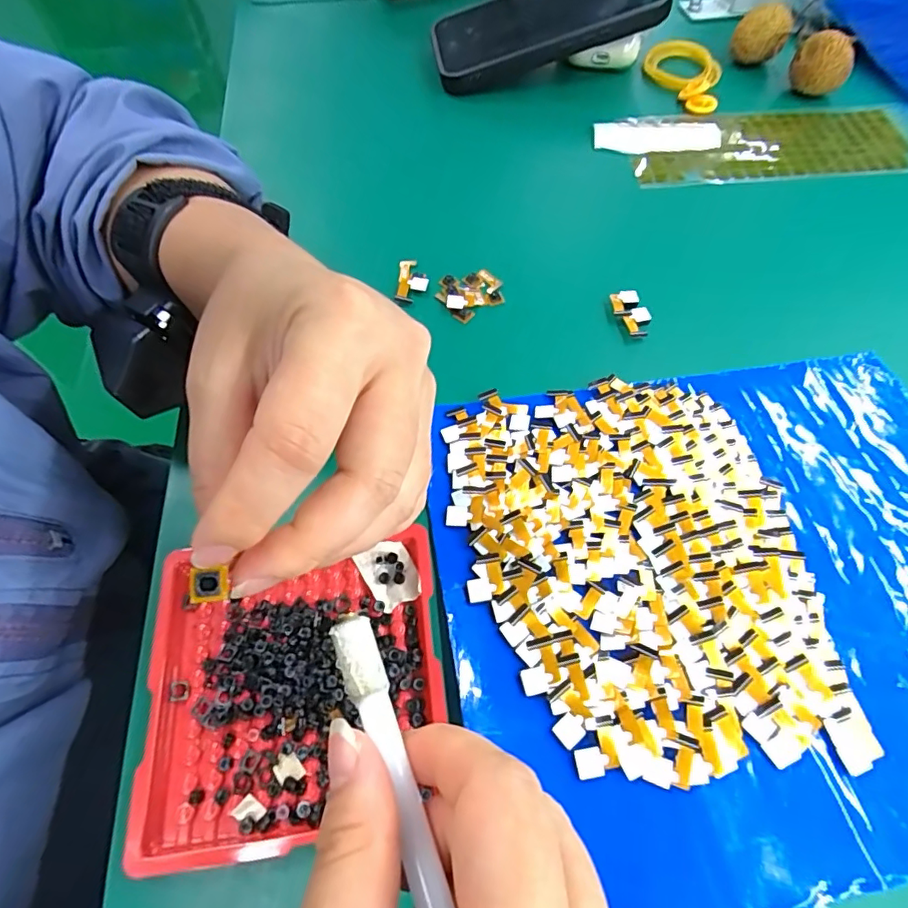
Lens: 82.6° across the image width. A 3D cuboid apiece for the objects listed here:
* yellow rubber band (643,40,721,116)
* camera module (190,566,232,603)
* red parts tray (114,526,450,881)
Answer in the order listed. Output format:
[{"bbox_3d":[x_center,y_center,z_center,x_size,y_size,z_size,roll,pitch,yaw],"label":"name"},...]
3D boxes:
[{"bbox_3d":[0.165,-0.276,0.373,0.054,0.014,0.076,16,63,9],"label":"yellow rubber band"},{"bbox_3d":[-0.061,0.033,0.129,0.008,0.005,0.008,-5,61,-5],"label":"camera module"},{"bbox_3d":[-0.056,0.081,0.182,0.101,0.007,0.094,-7,62,-3],"label":"red parts tray"}]

